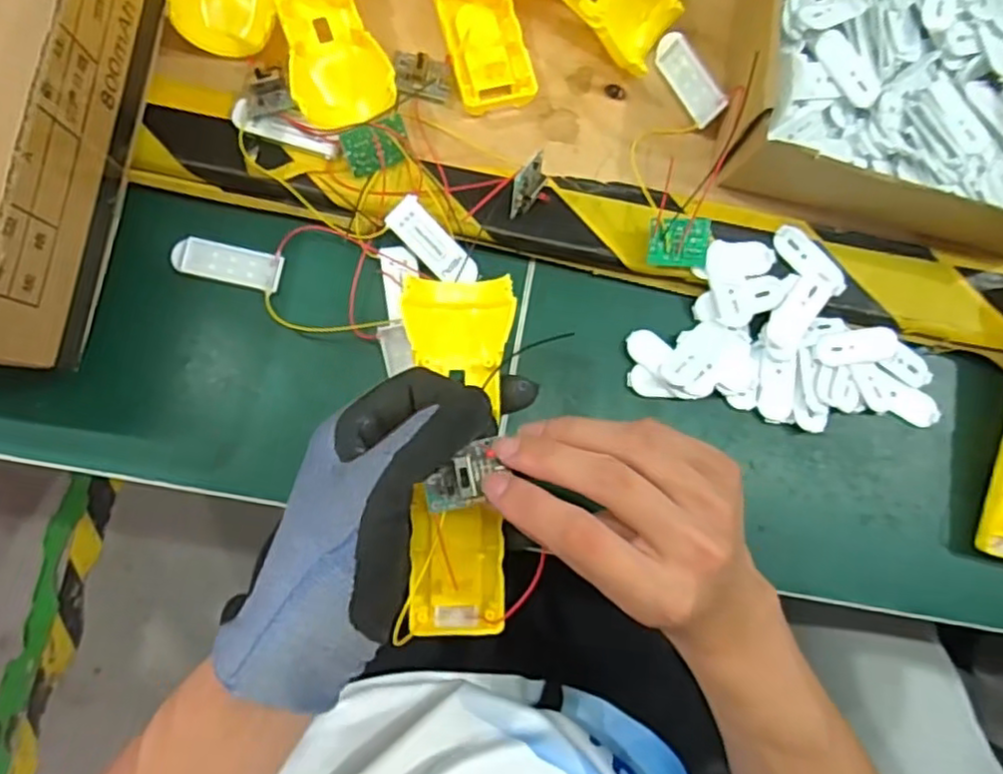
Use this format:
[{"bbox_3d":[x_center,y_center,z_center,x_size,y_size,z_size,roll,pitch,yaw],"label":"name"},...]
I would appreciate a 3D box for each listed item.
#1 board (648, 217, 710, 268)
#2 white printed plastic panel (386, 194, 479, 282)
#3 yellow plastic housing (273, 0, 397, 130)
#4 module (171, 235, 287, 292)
[{"bbox_3d":[0.099,-0.080,0.381,0.035,0.004,0.028,-1,113,-8],"label":"board"},{"bbox_3d":[-0.037,-0.077,0.372,0.021,0.005,0.056,-44,91,11],"label":"white printed plastic panel"},{"bbox_3d":[-0.101,-0.213,0.362,0.048,0.025,0.157,-18,84,-9],"label":"yellow plastic housing"},{"bbox_3d":[-0.149,-0.067,0.374,0.057,0.004,0.021,13,80,-5],"label":"module"}]

